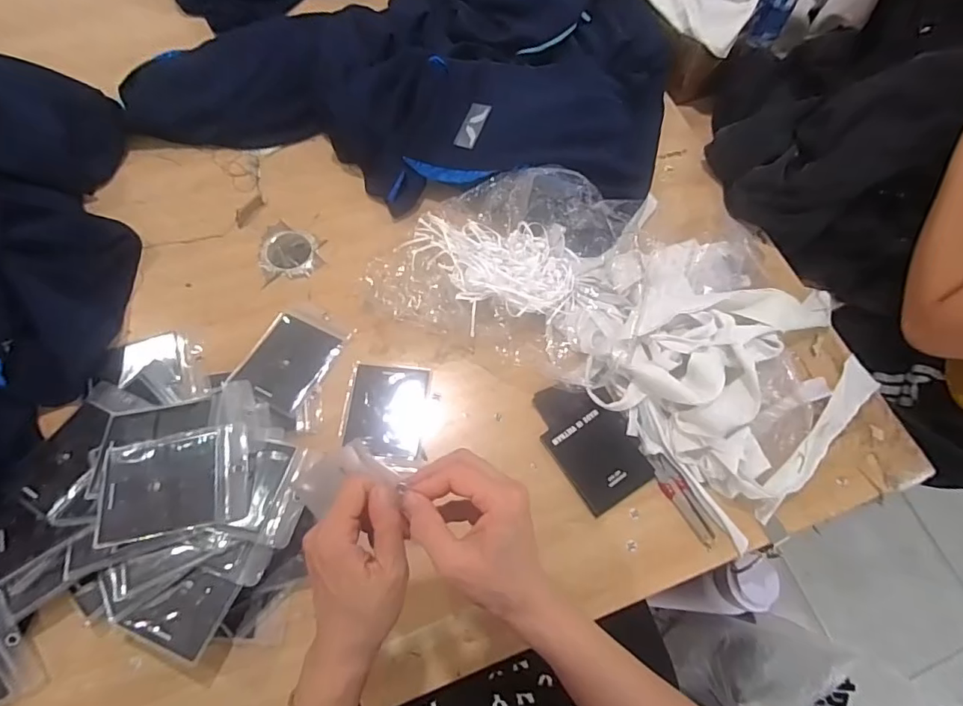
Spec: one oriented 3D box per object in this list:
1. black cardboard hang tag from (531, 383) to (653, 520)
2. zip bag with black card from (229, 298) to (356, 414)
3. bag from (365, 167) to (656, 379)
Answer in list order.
[{"bbox_3d":[0.118,0.093,0.561,0.091,0.010,0.140,-29,72,-15],"label":"black cardboard hang tag"},{"bbox_3d":[-0.214,0.002,0.582,0.089,0.010,0.124,25,62,8],"label":"zip bag with black card"},{"bbox_3d":[0.040,-0.113,0.587,0.290,0.102,0.227,15,67,2],"label":"bag"}]

